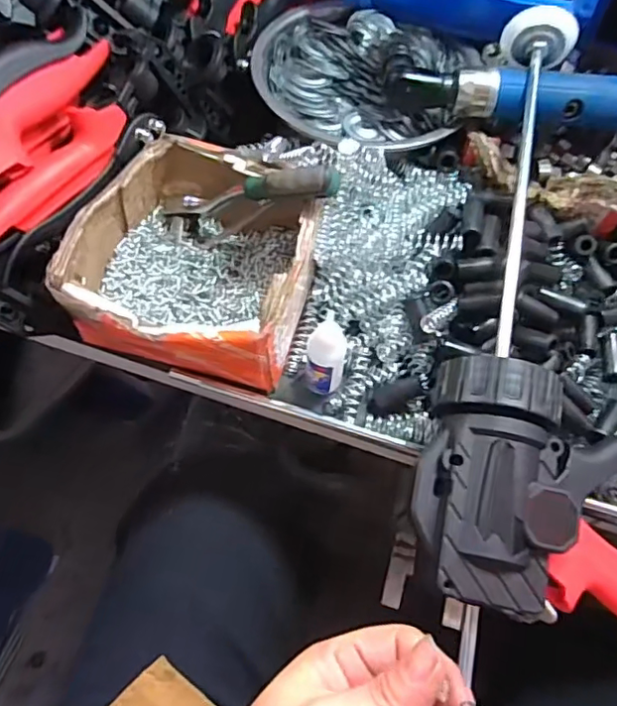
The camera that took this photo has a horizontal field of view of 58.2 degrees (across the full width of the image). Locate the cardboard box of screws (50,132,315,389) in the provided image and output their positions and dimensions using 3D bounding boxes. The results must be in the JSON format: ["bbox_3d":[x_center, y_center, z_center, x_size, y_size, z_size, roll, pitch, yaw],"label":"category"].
[{"bbox_3d":[-0.073,-0.066,0.388,0.146,0.073,0.160,18,63,5],"label":"cardboard box of screws"}]

